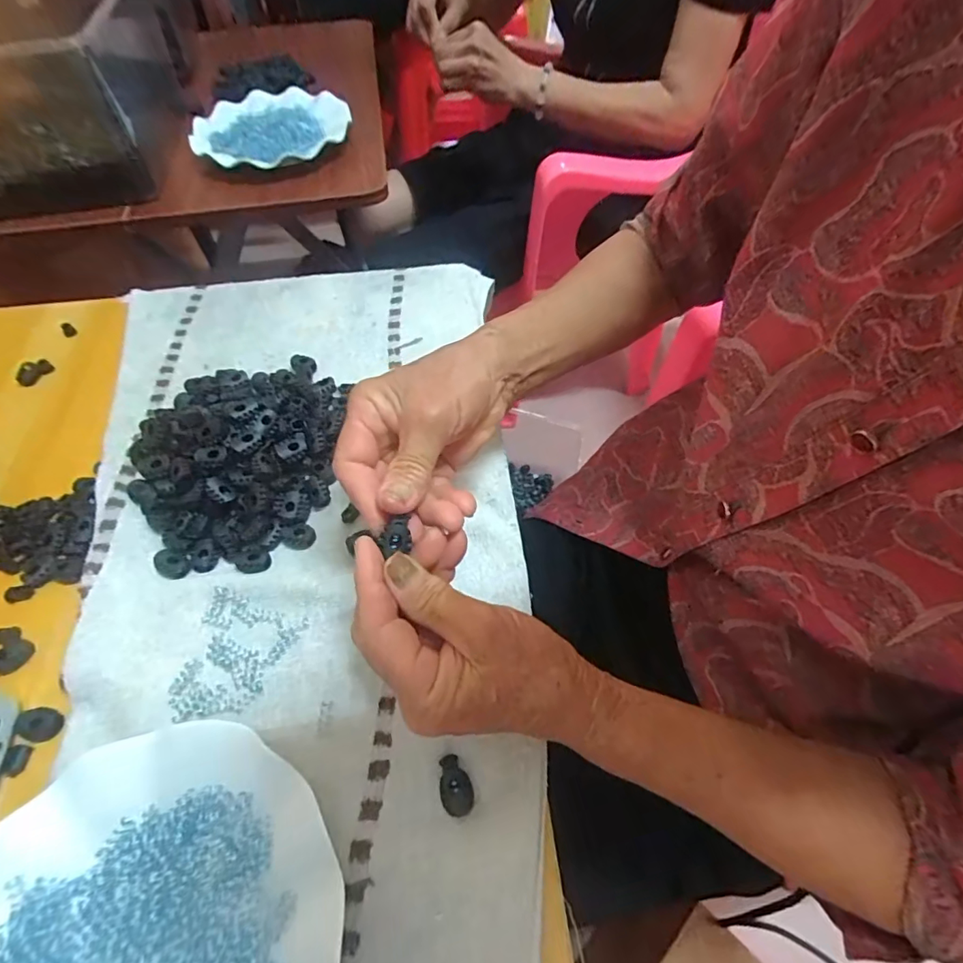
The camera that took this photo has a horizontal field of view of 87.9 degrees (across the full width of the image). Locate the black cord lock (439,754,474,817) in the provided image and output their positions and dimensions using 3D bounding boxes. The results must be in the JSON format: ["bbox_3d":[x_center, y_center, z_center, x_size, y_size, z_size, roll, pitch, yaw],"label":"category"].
[{"bbox_3d":[-0.014,0.162,0.267,0.016,0.006,0.028,-13,57,-7],"label":"black cord lock"}]

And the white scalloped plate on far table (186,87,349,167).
[{"bbox_3d":[-0.254,-0.432,0.604,0.180,0.022,0.153,-18,58,-10],"label":"white scalloped plate on far table"}]

